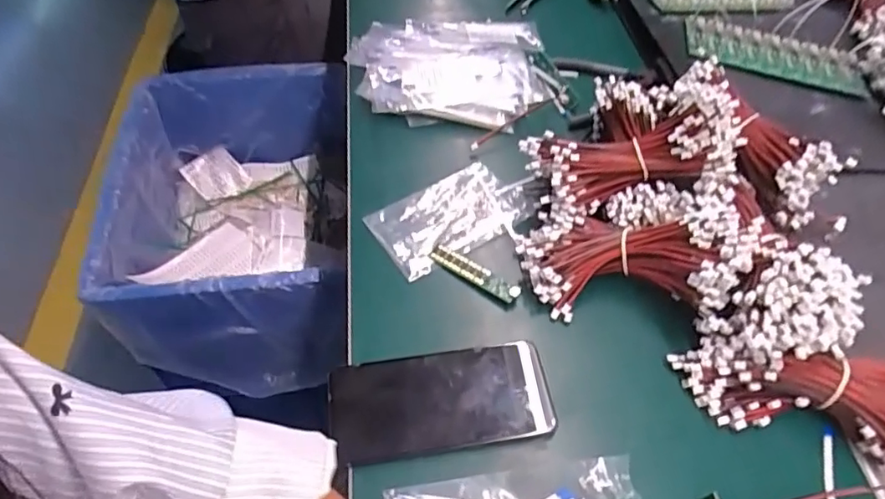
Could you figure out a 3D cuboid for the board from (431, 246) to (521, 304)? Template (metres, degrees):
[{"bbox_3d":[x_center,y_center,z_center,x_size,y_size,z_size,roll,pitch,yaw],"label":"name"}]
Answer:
[{"bbox_3d":[0.026,0.019,0.465,0.083,0.008,0.015,30,58,20],"label":"board"}]

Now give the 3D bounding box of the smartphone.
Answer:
[{"bbox_3d":[-0.001,0.107,0.398,0.153,0.014,0.071,-7,53,-6],"label":"smartphone"}]

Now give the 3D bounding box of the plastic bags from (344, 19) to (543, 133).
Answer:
[{"bbox_3d":[0.004,-0.214,0.631,0.208,0.032,0.201,5,53,3],"label":"plastic bags"}]

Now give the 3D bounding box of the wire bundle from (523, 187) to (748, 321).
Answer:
[{"bbox_3d":[0.150,-0.001,0.443,0.168,0.042,0.098,-6,51,16],"label":"wire bundle"}]

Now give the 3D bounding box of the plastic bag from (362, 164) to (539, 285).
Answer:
[{"bbox_3d":[0.015,-0.033,0.508,0.151,0.008,0.080,-28,58,-20],"label":"plastic bag"}]

